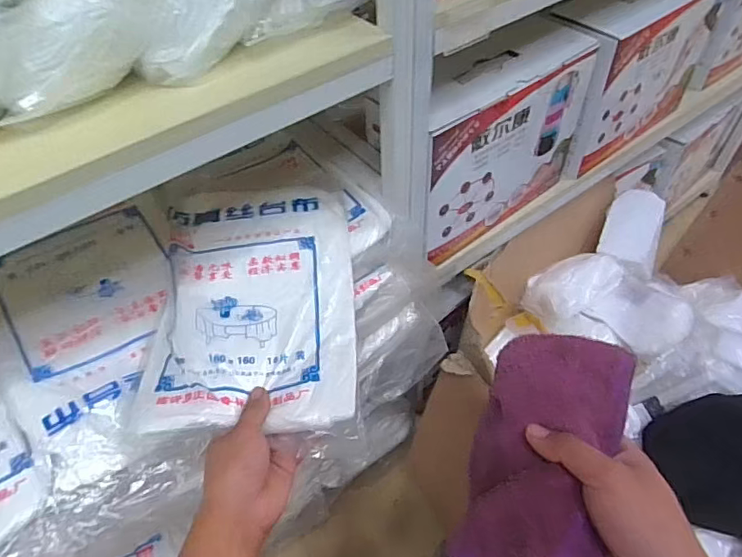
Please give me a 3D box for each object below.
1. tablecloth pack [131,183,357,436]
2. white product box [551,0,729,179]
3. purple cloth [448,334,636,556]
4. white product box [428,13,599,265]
[{"bbox_3d":[-0.130,0.018,0.583,0.216,0.039,0.314,-4,50,0],"label":"tablecloth pack"},{"bbox_3d":[0.441,-0.367,0.907,0.361,0.253,0.123,-31,55,-20],"label":"white product box"},{"bbox_3d":[0.122,0.135,0.376,0.095,0.062,0.193,13,65,14],"label":"purple cloth"},{"bbox_3d":[0.168,-0.205,0.779,0.332,0.243,0.124,-33,56,-22],"label":"white product box"}]

